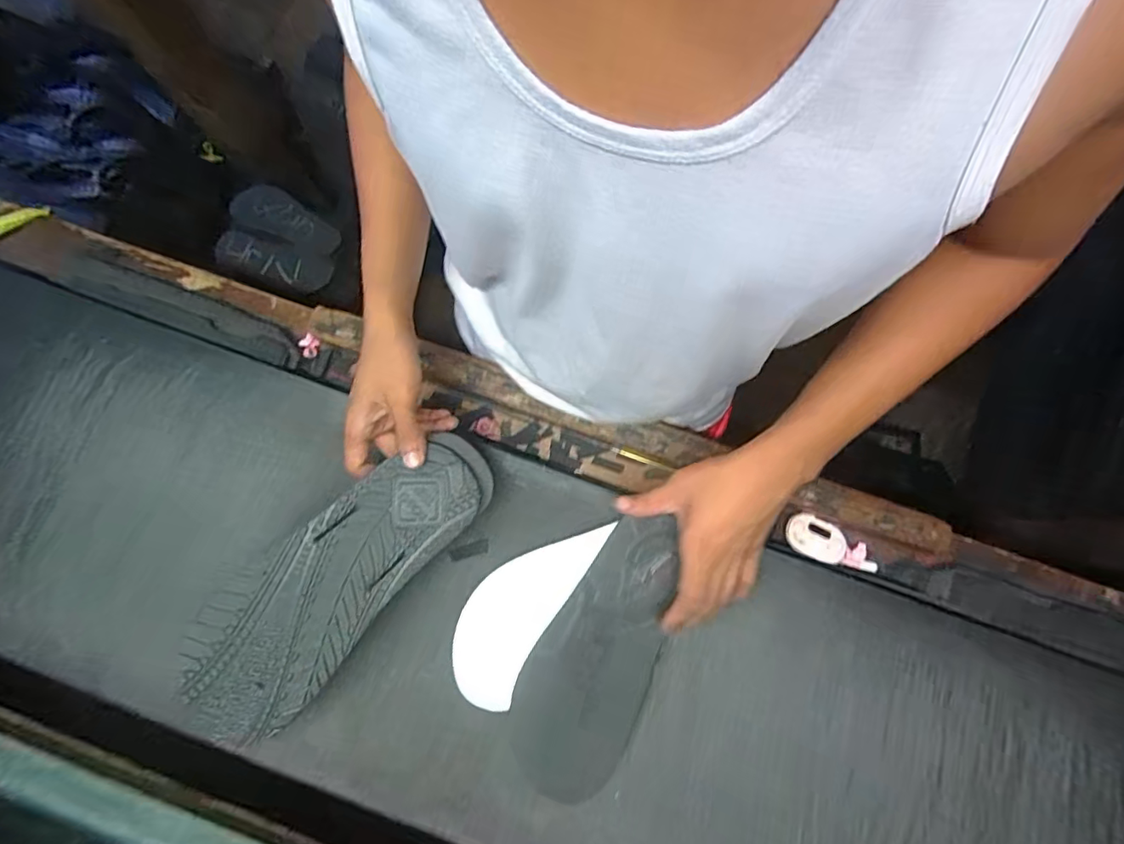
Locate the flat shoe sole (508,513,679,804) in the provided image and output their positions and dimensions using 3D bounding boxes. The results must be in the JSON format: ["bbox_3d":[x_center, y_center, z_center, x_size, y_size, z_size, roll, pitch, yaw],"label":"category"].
[{"bbox_3d":[0.032,0.201,0.460,0.104,0.012,0.245,23,87,3],"label":"flat shoe sole"}]

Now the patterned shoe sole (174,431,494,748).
[{"bbox_3d":[-0.191,0.126,0.432,0.111,0.011,0.295,43,81,-9],"label":"patterned shoe sole"}]

